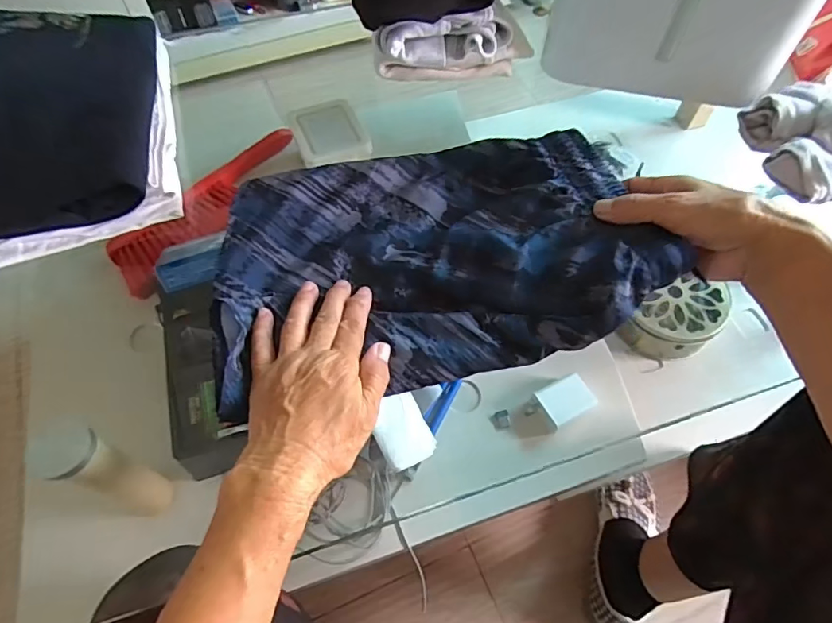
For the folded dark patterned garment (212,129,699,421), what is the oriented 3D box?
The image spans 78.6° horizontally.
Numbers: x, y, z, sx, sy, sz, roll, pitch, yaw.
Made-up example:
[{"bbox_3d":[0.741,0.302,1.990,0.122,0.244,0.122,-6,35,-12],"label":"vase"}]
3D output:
[{"bbox_3d":[0.005,-0.058,0.415,0.336,0.077,0.223,-7,59,-5],"label":"folded dark patterned garment"}]

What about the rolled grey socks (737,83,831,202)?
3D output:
[{"bbox_3d":[0.427,-0.199,0.517,0.194,0.057,0.126,-37,66,-20],"label":"rolled grey socks"}]

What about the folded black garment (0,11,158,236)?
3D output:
[{"bbox_3d":[-0.358,-0.204,0.496,0.187,0.052,0.284,-11,59,-7],"label":"folded black garment"}]

